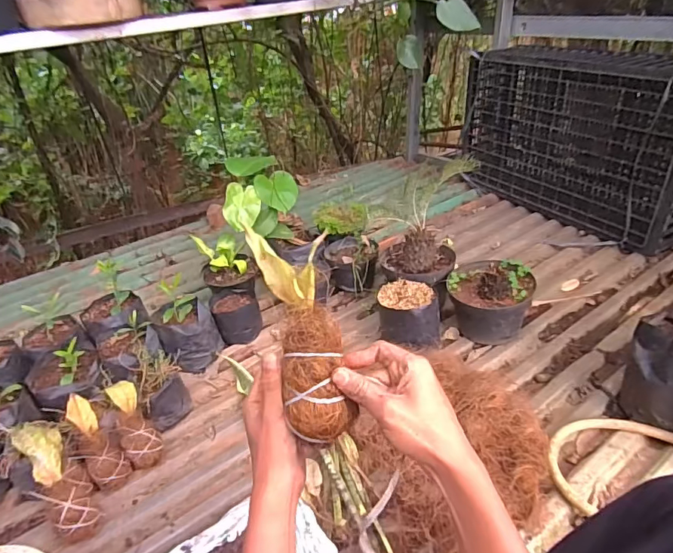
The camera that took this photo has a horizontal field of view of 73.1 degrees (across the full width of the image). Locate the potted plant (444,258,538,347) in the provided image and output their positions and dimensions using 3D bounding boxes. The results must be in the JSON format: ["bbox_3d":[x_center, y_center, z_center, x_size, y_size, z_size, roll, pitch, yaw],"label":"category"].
[{"bbox_3d":[0.407,0.057,1.215,0.212,0.179,0.214,12,36,21],"label":"potted plant"}]

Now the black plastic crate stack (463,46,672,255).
[{"bbox_3d":[0.891,-0.504,1.677,0.277,0.557,0.911,-19,37,-23],"label":"black plastic crate stack"}]

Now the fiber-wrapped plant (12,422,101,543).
[{"bbox_3d":[-0.547,0.392,0.888,0.081,0.097,0.259,-29,78,-34],"label":"fiber-wrapped plant"}]

